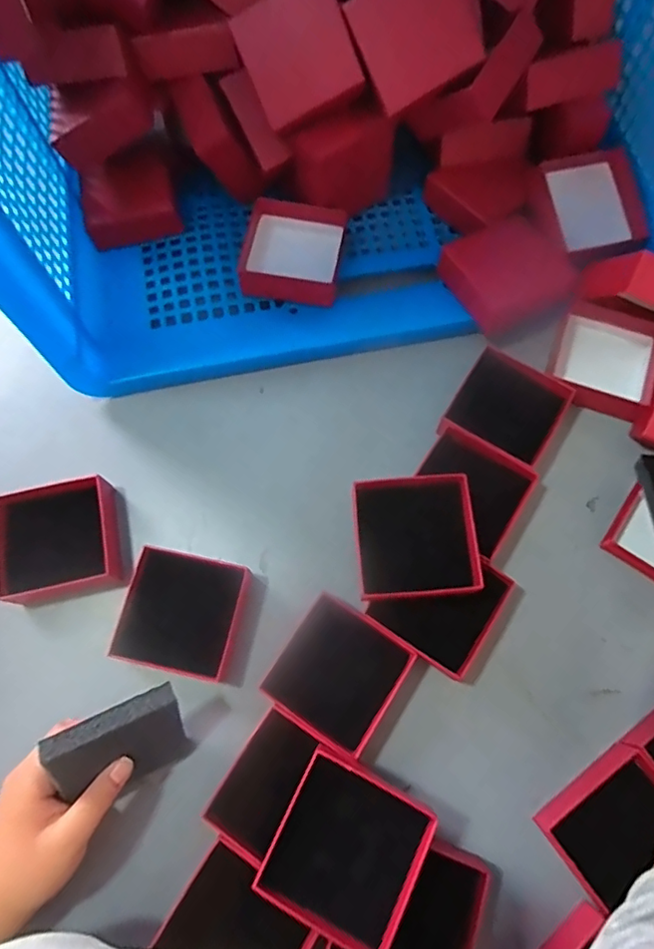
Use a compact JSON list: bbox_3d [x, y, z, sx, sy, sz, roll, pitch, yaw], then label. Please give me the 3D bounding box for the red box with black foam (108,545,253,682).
[{"bbox_3d":[-0.115,0.114,0.452,0.092,0.045,0.092,13,72,6],"label":"red box with black foam"}]

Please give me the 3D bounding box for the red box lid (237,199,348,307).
[{"bbox_3d":[-0.031,-0.212,0.528,0.090,0.031,0.094,10,72,4],"label":"red box lid"}]

